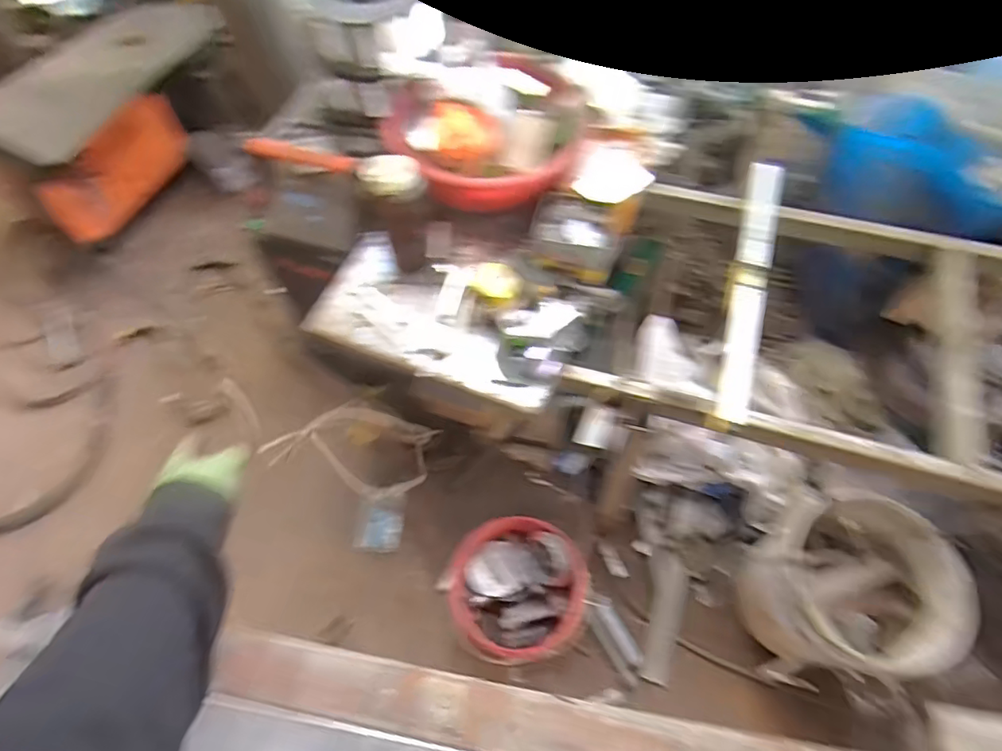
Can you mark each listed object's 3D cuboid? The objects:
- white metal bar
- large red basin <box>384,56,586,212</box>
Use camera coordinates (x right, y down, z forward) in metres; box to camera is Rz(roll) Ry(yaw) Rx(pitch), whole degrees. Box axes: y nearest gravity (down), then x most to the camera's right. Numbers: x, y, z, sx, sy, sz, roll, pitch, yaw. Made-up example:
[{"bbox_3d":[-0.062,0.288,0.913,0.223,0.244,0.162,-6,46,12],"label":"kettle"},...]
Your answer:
[{"bbox_3d":[0.420,-0.162,0.964,0.056,0.039,0.526,14,63,11],"label":"white metal bar"},{"bbox_3d":[-0.027,-0.447,1.048,0.320,0.096,0.313,-1,61,2],"label":"large red basin"}]

